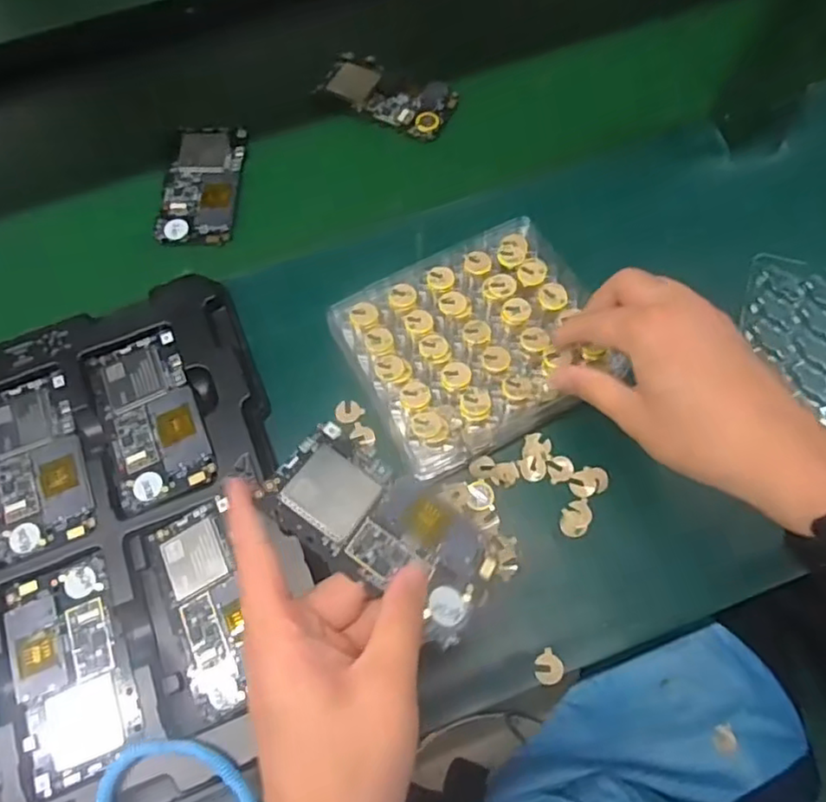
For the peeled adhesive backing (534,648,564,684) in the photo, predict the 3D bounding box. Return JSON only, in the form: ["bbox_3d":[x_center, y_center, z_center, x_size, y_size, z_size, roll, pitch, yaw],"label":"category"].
[{"bbox_3d":[0.084,0.166,0.387,0.018,0.004,0.017,-1,68,1],"label":"peeled adhesive backing"}]

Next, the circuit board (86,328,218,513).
[{"bbox_3d":[-0.184,0.010,0.438,0.065,0.009,0.123,-23,69,-9],"label":"circuit board"}]

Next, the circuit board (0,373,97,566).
[{"bbox_3d":[-0.261,0.043,0.431,0.066,0.008,0.121,-20,68,-8],"label":"circuit board"}]

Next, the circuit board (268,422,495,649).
[{"bbox_3d":[-0.014,0.066,0.332,0.120,0.005,0.067,38,54,4],"label":"circuit board"}]

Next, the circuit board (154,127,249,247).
[{"bbox_3d":[-0.180,-0.186,0.535,0.063,0.011,0.117,6,77,-1],"label":"circuit board"}]

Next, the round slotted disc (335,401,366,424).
[{"bbox_3d":[-0.047,0.007,0.451,0.018,0.004,0.018,-1,68,1],"label":"round slotted disc"}]

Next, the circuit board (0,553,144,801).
[{"bbox_3d":[-0.211,0.163,0.384,0.065,0.005,0.125,-22,69,-9],"label":"circuit board"}]

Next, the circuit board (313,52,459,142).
[{"bbox_3d":[-0.023,-0.282,0.569,0.123,0.016,0.060,32,71,13],"label":"circuit board"}]

